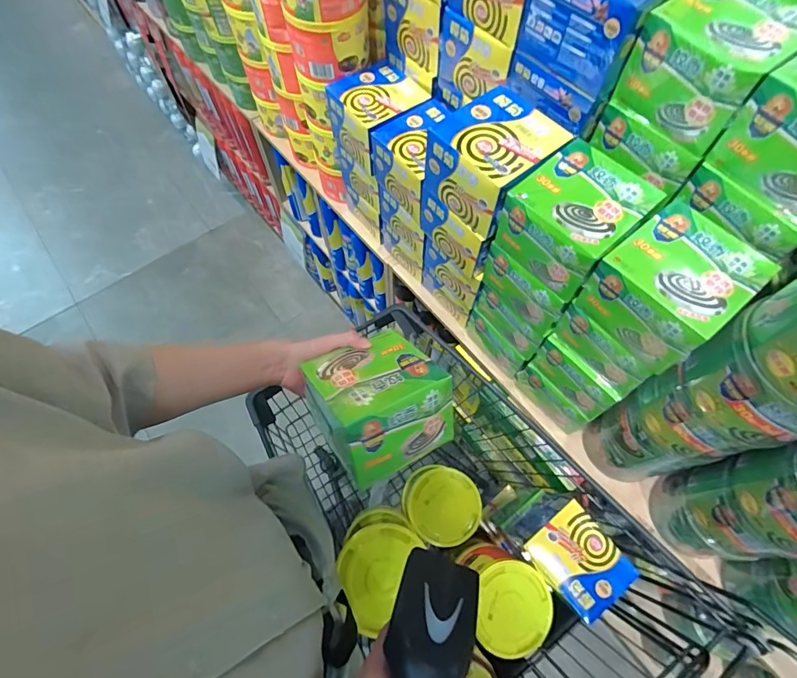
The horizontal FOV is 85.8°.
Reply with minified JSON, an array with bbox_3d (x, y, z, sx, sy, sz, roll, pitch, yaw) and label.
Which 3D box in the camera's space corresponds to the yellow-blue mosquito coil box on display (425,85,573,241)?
[{"bbox_3d":[0.127,-0.241,0.586,0.135,0.106,0.132,-37,69,-17],"label":"yellow-blue mosquito coil box on display"}]

